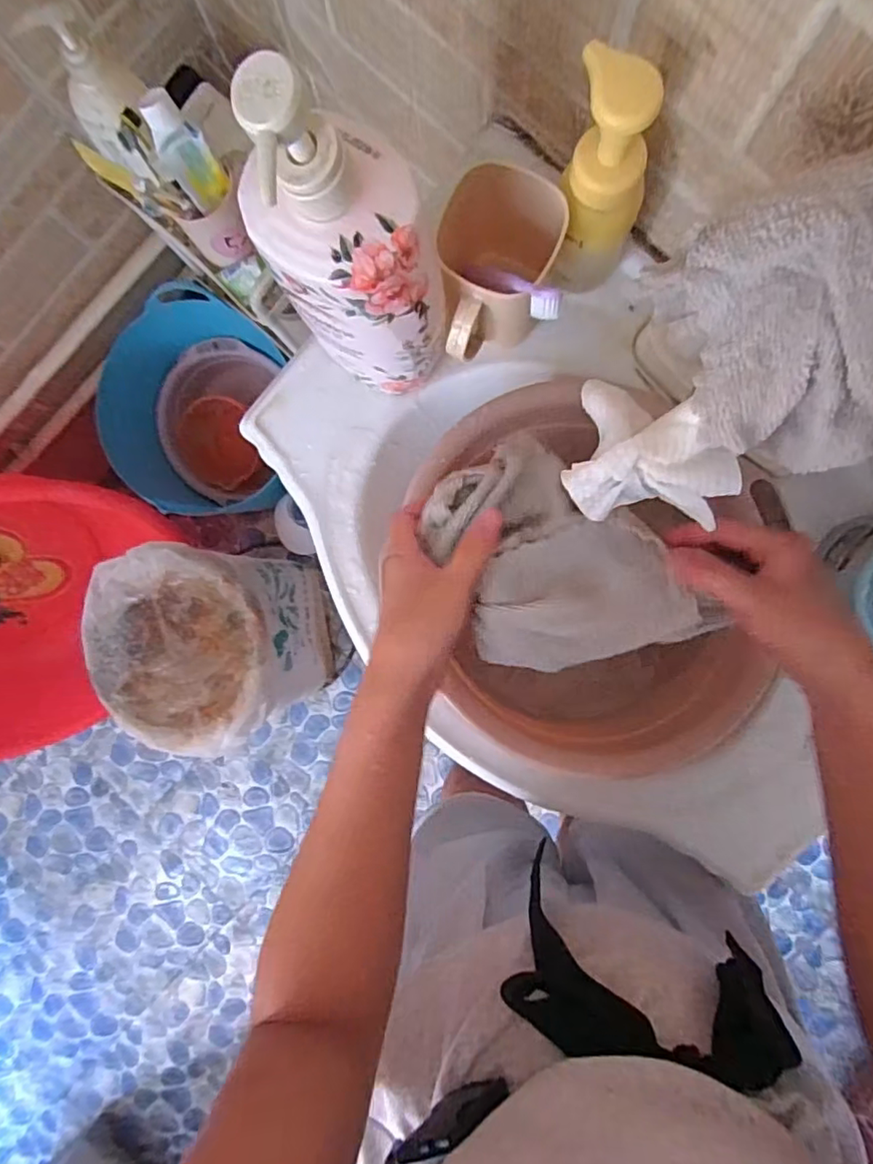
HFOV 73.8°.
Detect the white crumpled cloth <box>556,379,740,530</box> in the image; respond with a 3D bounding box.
[{"bbox_3d":[0.097,-0.056,0.261,0.070,0.038,0.060,17,92,3],"label":"white crumpled cloth"}]

